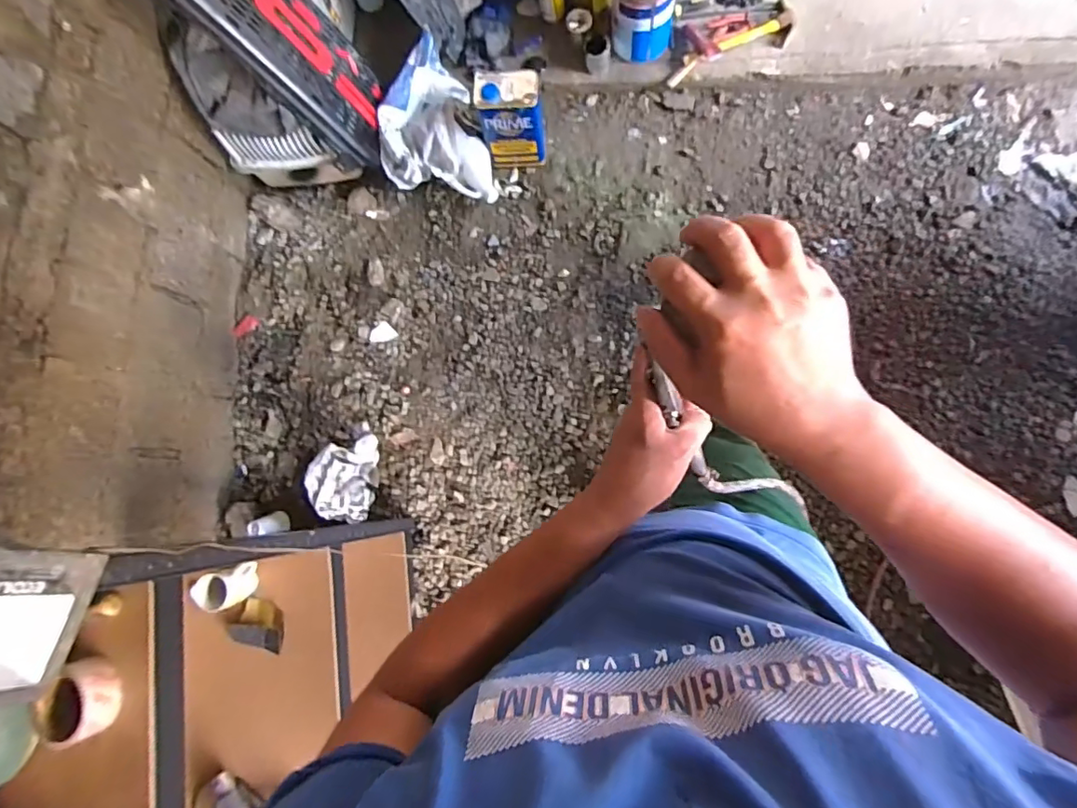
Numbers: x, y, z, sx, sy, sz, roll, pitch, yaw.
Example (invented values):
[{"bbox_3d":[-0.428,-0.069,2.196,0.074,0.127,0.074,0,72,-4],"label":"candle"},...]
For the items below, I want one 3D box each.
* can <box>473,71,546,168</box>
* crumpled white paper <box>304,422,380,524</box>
[{"bbox_3d":[-0.069,-0.805,1.528,0.181,0.265,0.120,-3,83,7],"label":"can"},{"bbox_3d":[-0.552,0.200,1.547,0.152,0.156,0.266,-1,82,8],"label":"crumpled white paper"}]

